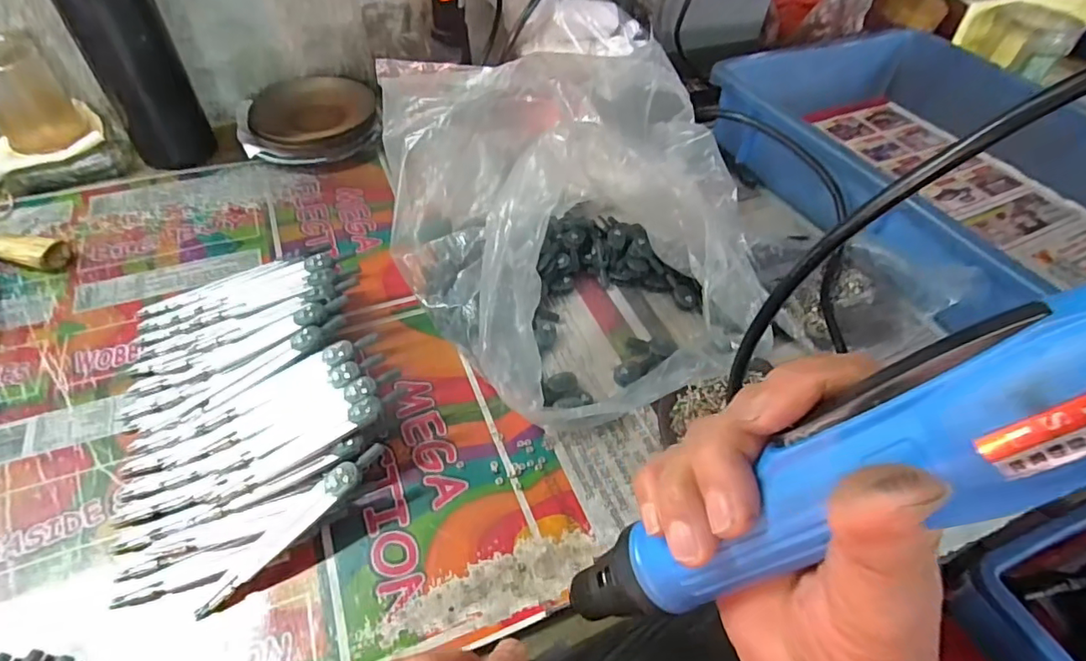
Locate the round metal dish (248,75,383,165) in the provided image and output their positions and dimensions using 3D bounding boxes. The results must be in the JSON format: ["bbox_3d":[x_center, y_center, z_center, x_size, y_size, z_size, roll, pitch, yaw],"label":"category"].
[{"bbox_3d":[-0.223,-0.210,0.543,0.118,0.018,0.132,-13,51,-15],"label":"round metal dish"}]

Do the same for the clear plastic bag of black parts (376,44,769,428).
[{"bbox_3d":[0.018,-0.090,0.404,0.246,0.109,0.308,-11,51,-13],"label":"clear plastic bag of black parts"}]

